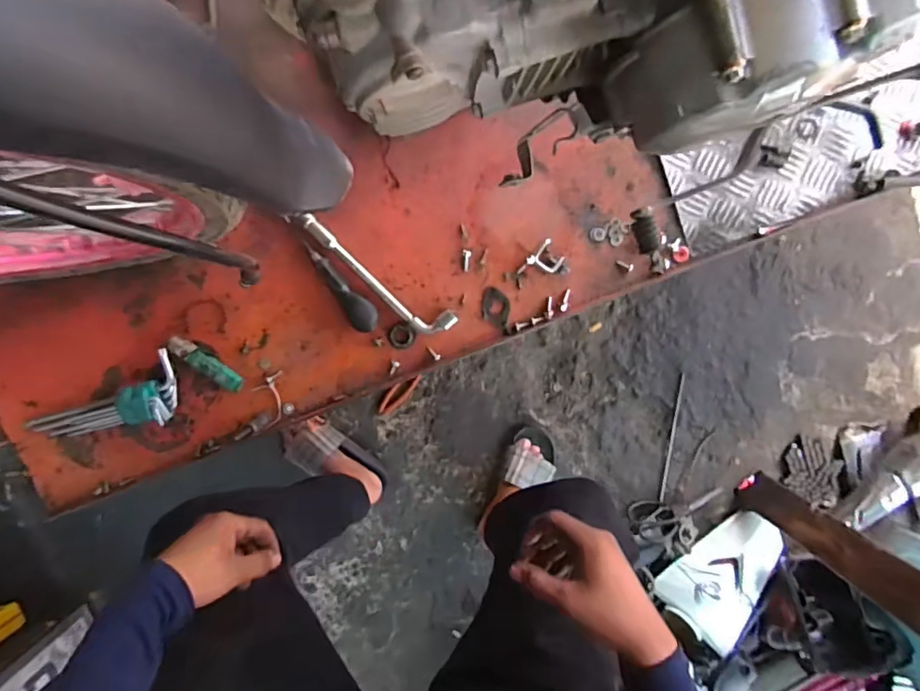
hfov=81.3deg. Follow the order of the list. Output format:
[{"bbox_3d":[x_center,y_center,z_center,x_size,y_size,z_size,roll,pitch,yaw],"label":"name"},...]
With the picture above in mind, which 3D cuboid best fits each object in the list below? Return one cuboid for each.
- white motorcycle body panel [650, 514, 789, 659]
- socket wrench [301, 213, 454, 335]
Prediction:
[{"bbox_3d":[0.532,0.451,1.063,0.164,0.036,0.253,42,81,20],"label":"white motorcycle body panel"},{"bbox_3d":[-0.101,-0.086,0.658,0.217,0.020,0.041,38,97,-5],"label":"socket wrench"}]

